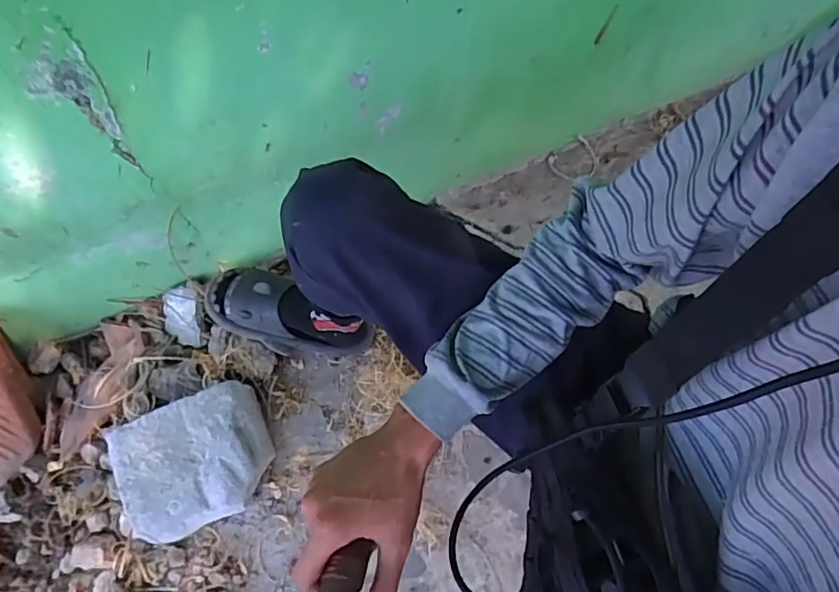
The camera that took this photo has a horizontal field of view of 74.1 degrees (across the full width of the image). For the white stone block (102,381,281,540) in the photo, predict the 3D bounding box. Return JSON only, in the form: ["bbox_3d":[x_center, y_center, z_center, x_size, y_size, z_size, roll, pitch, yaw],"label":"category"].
[{"bbox_3d":[-0.366,0.276,0.922,0.232,0.099,0.199,-23,68,-7],"label":"white stone block"}]

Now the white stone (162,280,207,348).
[{"bbox_3d":[-0.421,0.033,1.004,0.076,0.030,0.112,-1,103,15],"label":"white stone"}]

